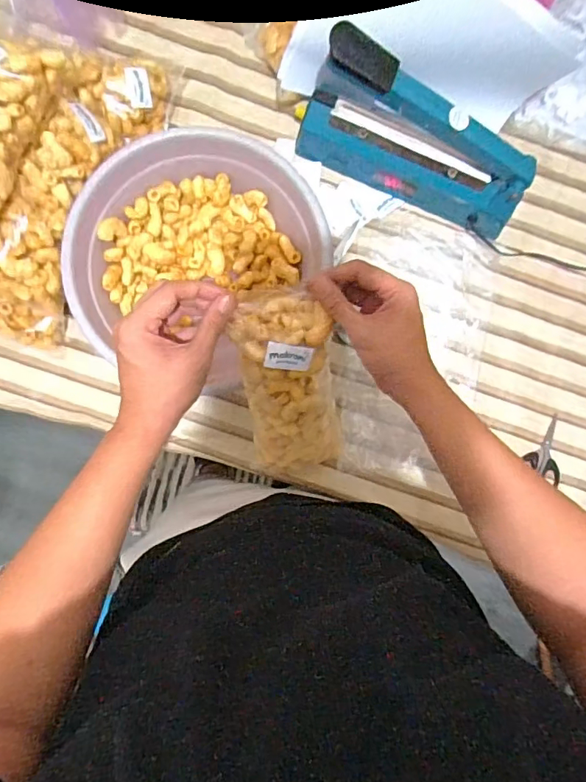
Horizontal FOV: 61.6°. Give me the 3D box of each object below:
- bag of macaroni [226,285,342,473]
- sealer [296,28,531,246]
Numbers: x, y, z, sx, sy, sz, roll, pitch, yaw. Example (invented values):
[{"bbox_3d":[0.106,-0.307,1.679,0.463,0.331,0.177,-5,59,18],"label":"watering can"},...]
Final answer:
[{"bbox_3d":[-0.001,0.009,0.546,0.102,0.262,0.054,-13,46,-3],"label":"bag of macaroni"},{"bbox_3d":[0.152,-0.293,0.586,0.291,0.179,0.064,24,89,-3],"label":"sealer"}]

